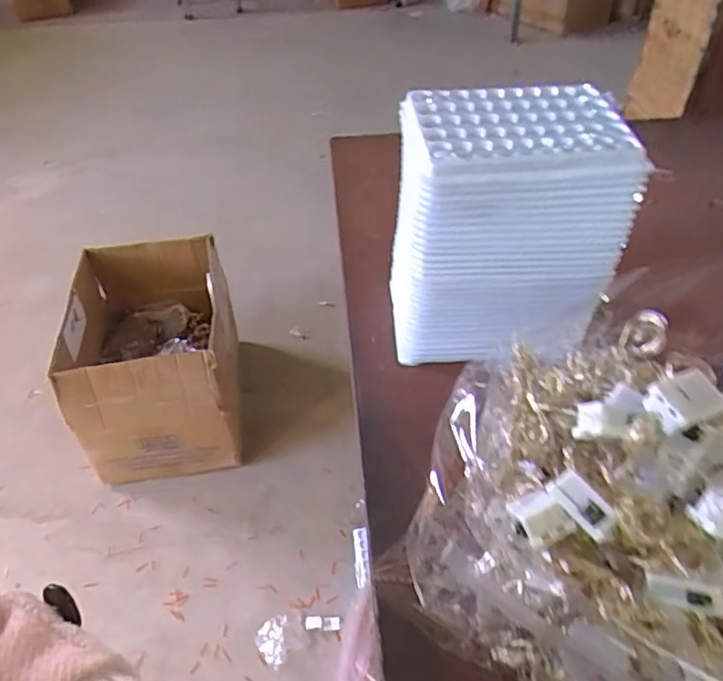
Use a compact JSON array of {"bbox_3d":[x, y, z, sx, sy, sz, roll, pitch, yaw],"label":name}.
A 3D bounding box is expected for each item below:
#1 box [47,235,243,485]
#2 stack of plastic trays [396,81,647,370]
[{"bbox_3d":[-0.415,0.042,1.234,0.297,0.311,0.377,-7,44,-6],"label":"box"},{"bbox_3d":[0.091,-0.073,0.409,0.137,0.155,0.092,-1,44,0],"label":"stack of plastic trays"}]

